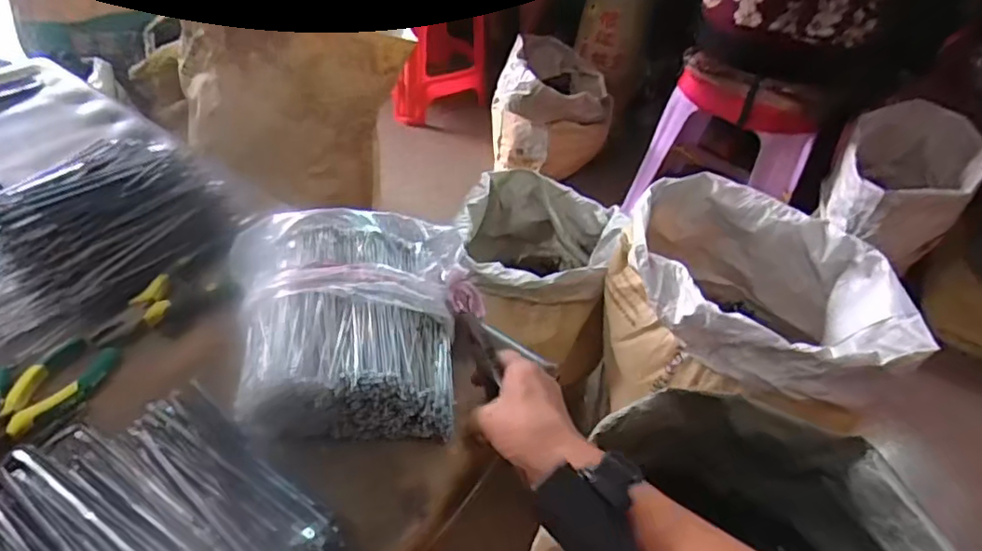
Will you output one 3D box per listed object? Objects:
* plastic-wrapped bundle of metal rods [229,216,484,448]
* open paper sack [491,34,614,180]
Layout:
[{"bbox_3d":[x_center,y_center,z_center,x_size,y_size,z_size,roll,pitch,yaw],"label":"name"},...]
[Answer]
[{"bbox_3d":[-0.117,0.041,0.525,0.214,0.083,0.206,-1,46,-9],"label":"plastic-wrapped bundle of metal rods"},{"bbox_3d":[0.179,-0.498,1.821,0.321,0.324,0.324,29,49,20],"label":"open paper sack"}]

